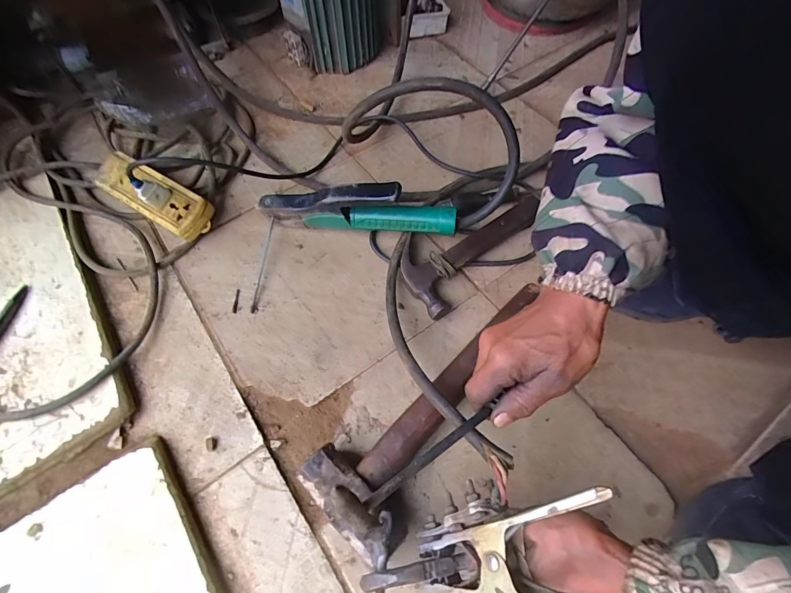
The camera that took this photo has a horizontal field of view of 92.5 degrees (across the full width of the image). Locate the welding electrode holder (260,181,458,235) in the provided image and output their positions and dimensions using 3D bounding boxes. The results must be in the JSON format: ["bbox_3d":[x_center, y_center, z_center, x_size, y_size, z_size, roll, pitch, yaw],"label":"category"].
[{"bbox_3d":[-0.051,-0.110,0.483,0.256,0.094,0.037,3,64,4],"label":"welding electrode holder"}]

